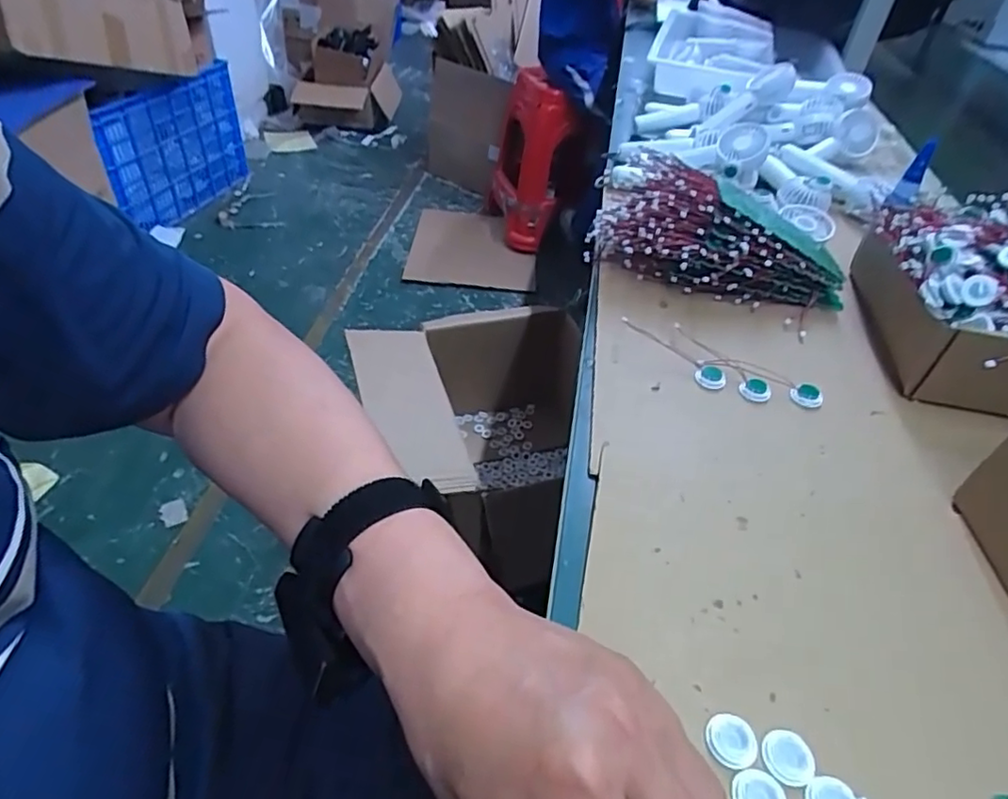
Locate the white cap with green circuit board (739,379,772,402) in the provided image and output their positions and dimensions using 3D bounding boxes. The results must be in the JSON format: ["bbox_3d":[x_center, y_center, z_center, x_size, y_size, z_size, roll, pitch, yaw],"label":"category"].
[{"bbox_3d":[0.194,-0.007,0.468,0.021,0.004,0.020,-36,67,-8],"label":"white cap with green circuit board"}]

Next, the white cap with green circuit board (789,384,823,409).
[{"bbox_3d":[0.232,-0.003,0.468,0.018,0.012,0.023,-29,52,-31],"label":"white cap with green circuit board"}]

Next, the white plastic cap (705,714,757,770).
[{"bbox_3d":[0.106,0.160,0.285,0.022,0.005,0.023,2,42,-2],"label":"white plastic cap"}]

